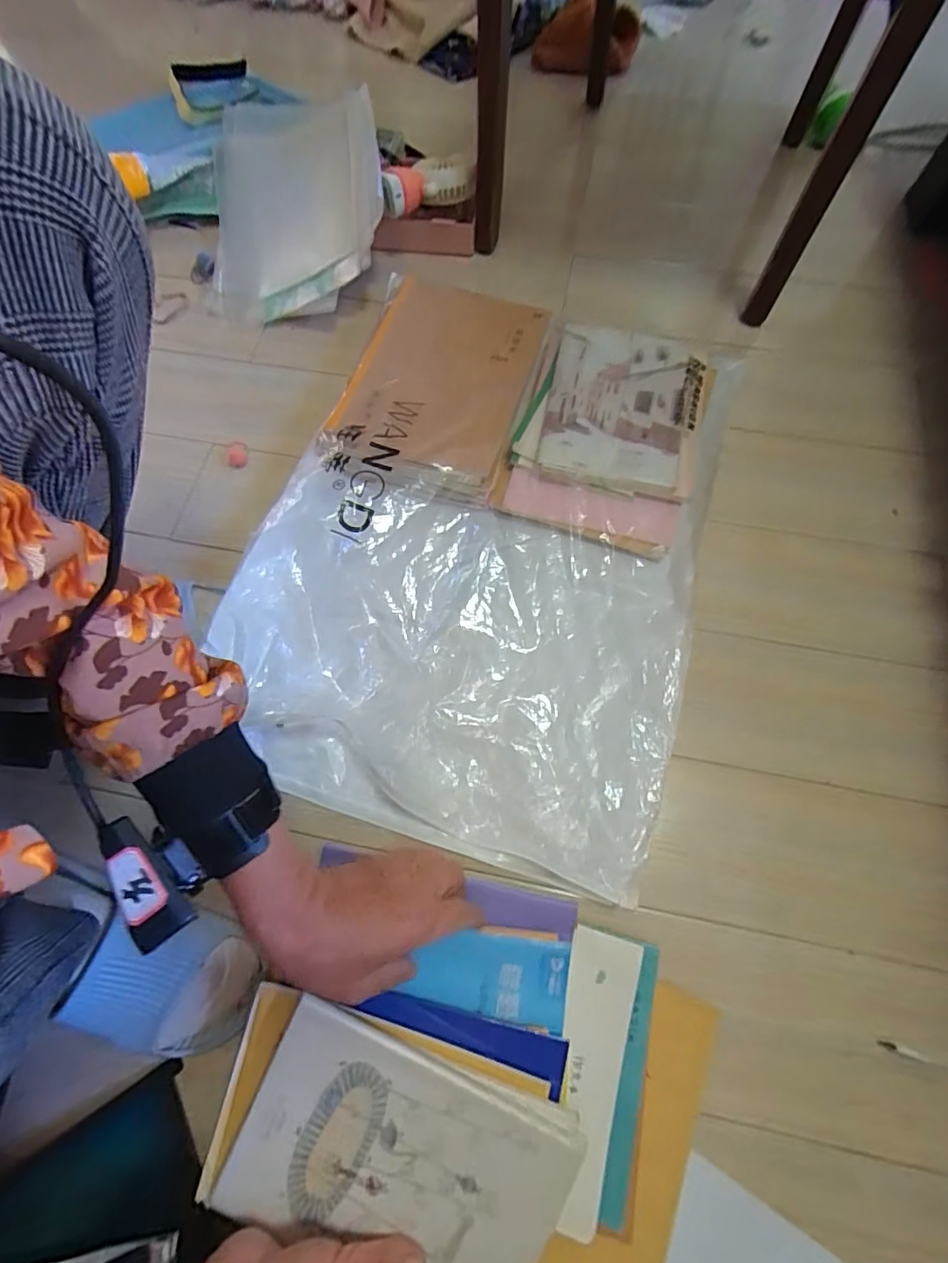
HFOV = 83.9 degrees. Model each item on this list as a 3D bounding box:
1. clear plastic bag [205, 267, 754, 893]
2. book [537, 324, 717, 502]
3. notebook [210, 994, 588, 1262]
[{"bbox_3d":[0.018,-0.093,0.532,0.407,0.051,0.587,17,74,1],"label":"clear plastic bag"},{"bbox_3d":[0.172,-0.252,0.588,0.172,0.014,0.216,13,71,2],"label":"book"},{"bbox_3d":[-0.042,0.350,0.342,0.219,0.010,0.140,24,85,5],"label":"notebook"}]

